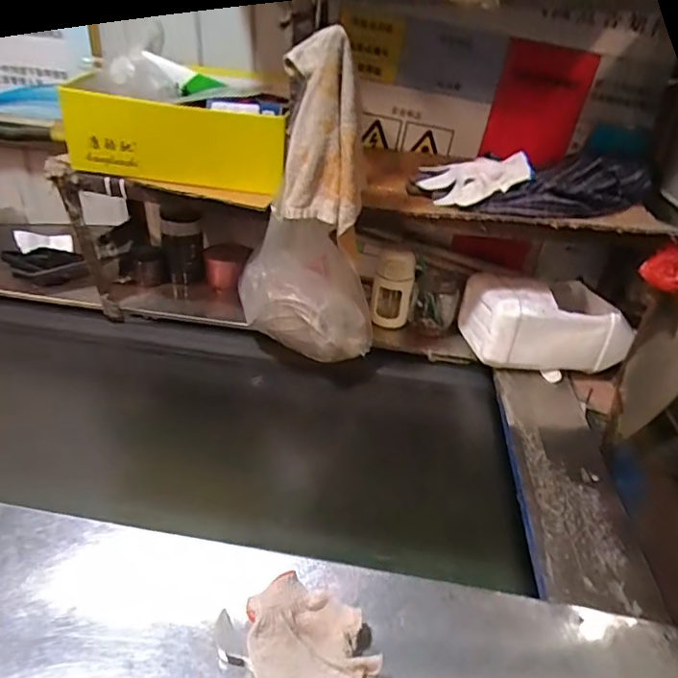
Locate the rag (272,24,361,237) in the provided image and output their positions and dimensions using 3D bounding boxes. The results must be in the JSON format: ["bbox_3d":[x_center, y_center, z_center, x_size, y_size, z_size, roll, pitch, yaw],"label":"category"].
[{"bbox_3d":[-0.020,-0.272,0.709,0.109,0.213,0.100,5,32,-1],"label":"rag"}]

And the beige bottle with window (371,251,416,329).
[{"bbox_3d":[0.101,-0.091,1.034,0.075,0.153,0.043,8,32,3],"label":"beige bottle with window"}]

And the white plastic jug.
[{"bbox_3d":[0.377,-0.032,0.995,0.270,0.139,0.179,-1,33,-10],"label":"white plastic jug"}]

